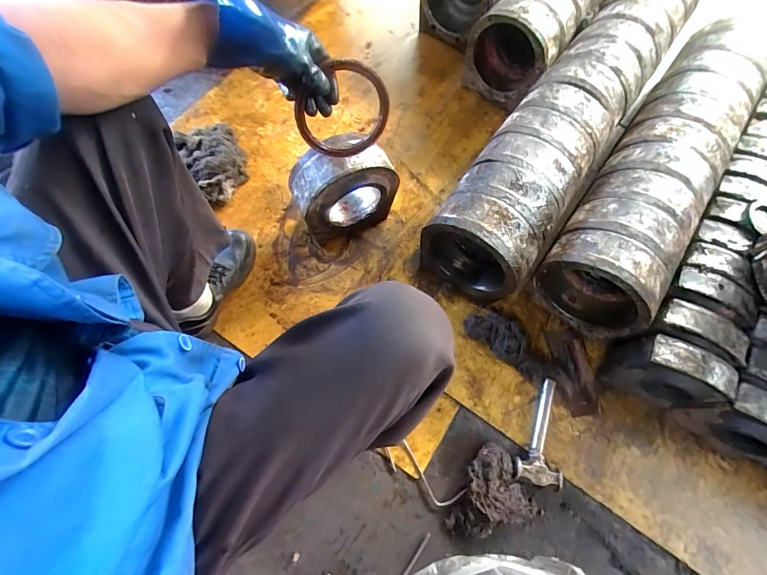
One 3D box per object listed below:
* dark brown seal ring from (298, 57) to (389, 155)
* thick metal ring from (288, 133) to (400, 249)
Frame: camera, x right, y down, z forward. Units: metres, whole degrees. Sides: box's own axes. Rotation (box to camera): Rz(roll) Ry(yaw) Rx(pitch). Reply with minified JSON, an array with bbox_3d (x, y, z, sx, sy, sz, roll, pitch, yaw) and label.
[{"bbox_3d":[-0.059,-0.275,0.569,0.154,0.155,0.023,-5,57,-33],"label":"dark brown seal ring"},{"bbox_3d":[-0.084,-0.206,0.807,0.219,0.263,0.102,-24,74,-10],"label":"thick metal ring"}]

